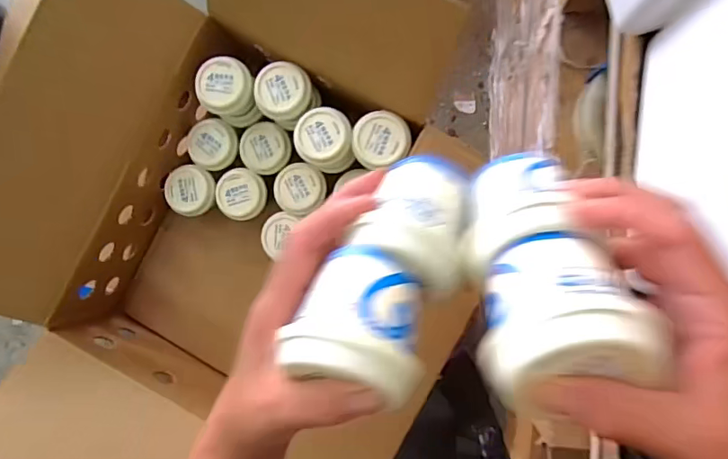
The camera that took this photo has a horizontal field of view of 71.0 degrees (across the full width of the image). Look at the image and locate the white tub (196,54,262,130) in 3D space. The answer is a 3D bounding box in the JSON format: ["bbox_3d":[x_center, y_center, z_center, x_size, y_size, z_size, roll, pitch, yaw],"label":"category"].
[{"bbox_3d":[-0.171,-0.176,0.677,0.072,0.085,0.069,0,86,5],"label":"white tub"}]

